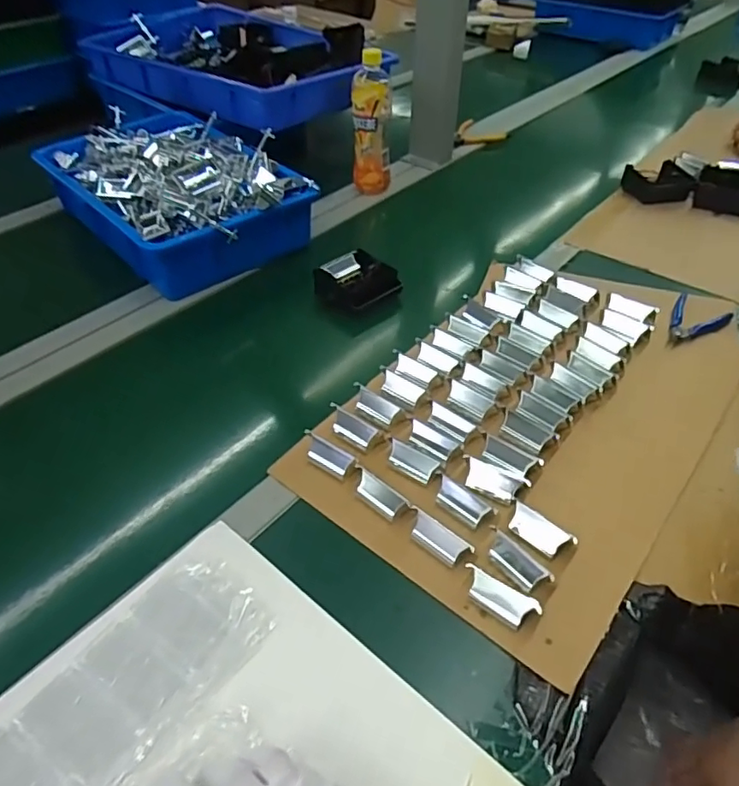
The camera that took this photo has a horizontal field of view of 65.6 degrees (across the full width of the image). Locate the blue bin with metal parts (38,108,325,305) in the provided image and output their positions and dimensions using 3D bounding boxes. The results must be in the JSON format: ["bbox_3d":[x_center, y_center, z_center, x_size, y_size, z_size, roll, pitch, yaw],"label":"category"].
[{"bbox_3d":[-0.304,-0.320,0.880,0.265,0.117,0.444,-30,52,-28],"label":"blue bin with metal parts"}]

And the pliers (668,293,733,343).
[{"bbox_3d":[0.416,-0.088,0.727,0.067,0.013,0.118,26,49,23],"label":"pliers"}]

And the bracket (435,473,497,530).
[{"bbox_3d":[0.087,0.096,0.517,0.057,0.017,0.029,31,51,27],"label":"bracket"}]

